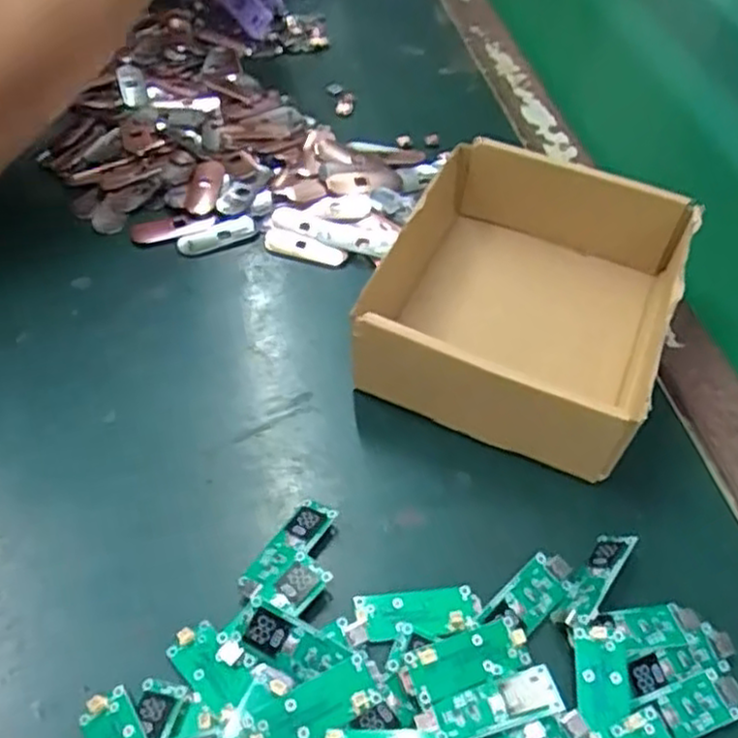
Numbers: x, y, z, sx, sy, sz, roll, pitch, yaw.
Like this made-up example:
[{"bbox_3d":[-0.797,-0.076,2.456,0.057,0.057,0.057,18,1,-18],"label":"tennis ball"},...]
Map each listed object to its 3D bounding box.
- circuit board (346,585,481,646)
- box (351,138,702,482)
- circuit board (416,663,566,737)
[{"bbox_3d":[0.018,0.098,0.297,0.052,0.007,0.020,-3,50,-5],"label":"circuit board"},{"bbox_3d":[0.081,-0.040,0.386,0.135,0.055,0.165,20,52,14],"label":"box"},{"bbox_3d":[0.043,0.121,0.266,0.050,0.006,0.018,-18,43,-3],"label":"circuit board"}]

